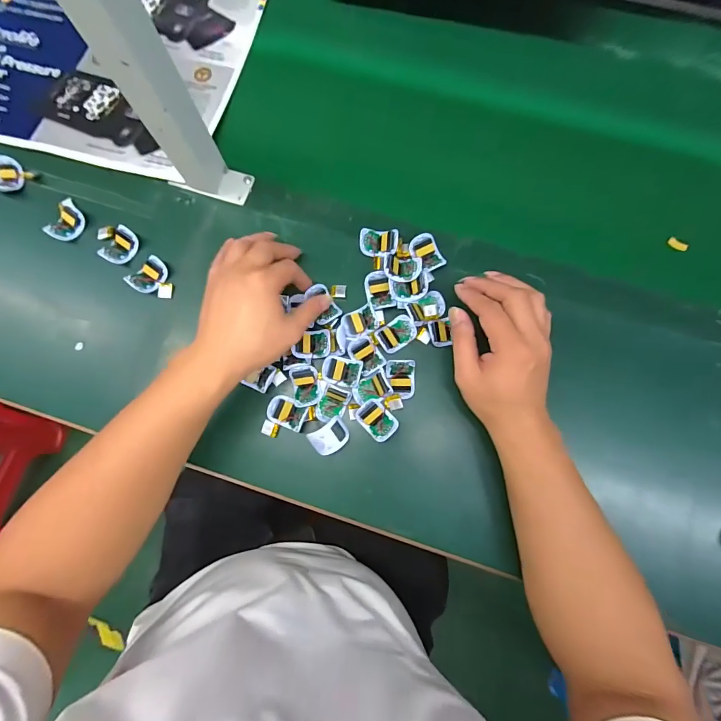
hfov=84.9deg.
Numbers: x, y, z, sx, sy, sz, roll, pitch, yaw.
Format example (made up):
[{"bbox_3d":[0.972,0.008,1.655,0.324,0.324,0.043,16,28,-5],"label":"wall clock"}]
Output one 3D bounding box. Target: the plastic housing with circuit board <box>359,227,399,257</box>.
[{"bbox_3d":[0.021,-0.134,0.449,0.042,0.019,0.031,6,80,3],"label":"plastic housing with circuit board"}]

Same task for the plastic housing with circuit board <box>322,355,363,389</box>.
[{"bbox_3d":[-0.020,0.010,0.425,0.042,0.011,0.029,15,80,4],"label":"plastic housing with circuit board"}]

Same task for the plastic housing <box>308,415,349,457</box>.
[{"bbox_3d":[-0.031,0.080,0.409,0.040,0.018,0.029,-35,81,-5],"label":"plastic housing"}]

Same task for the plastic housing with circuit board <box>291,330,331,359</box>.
[{"bbox_3d":[-0.052,-0.018,0.424,0.040,0.015,0.029,-4,79,1],"label":"plastic housing with circuit board"}]

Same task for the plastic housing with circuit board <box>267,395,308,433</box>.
[{"bbox_3d":[-0.078,0.056,0.419,0.042,0.015,0.029,25,81,6],"label":"plastic housing with circuit board"}]

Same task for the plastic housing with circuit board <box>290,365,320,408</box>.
[{"bbox_3d":[-0.059,0.028,0.421,0.028,0.010,0.043,-9,79,0],"label":"plastic housing with circuit board"}]

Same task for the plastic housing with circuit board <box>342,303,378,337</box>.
[{"bbox_3d":[-0.001,-0.044,0.430,0.036,0.013,0.030,-21,80,-2],"label":"plastic housing with circuit board"}]

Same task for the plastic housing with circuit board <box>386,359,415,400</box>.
[{"bbox_3d":[0.043,0.019,0.416,0.030,0.013,0.039,0,80,2],"label":"plastic housing with circuit board"}]

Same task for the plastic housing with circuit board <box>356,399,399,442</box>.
[{"bbox_3d":[0.017,0.063,0.415,0.031,0.007,0.043,-43,81,-6],"label":"plastic housing with circuit board"}]

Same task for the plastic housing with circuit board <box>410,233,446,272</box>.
[{"bbox_3d":[0.075,-0.121,0.441,0.029,0.009,0.042,-24,80,-3],"label":"plastic housing with circuit board"}]

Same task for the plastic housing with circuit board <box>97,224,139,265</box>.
[{"bbox_3d":[-0.288,-0.139,0.462,0.054,0.014,0.043,34,82,7],"label":"plastic housing with circuit board"}]

